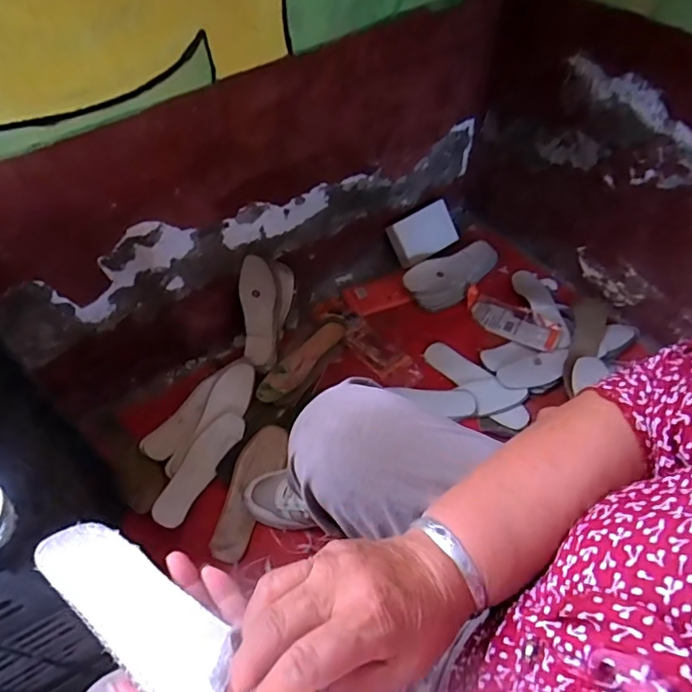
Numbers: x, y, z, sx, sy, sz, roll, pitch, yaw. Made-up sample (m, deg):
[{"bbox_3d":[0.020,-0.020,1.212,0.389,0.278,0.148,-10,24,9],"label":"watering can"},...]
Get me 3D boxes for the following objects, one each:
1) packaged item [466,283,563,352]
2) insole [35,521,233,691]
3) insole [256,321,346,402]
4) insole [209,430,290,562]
[{"bbox_3d":[0.340,-0.057,1.103,0.209,0.029,0.088,29,59,21],"label":"packaged item"},{"bbox_3d":[-0.078,0.169,0.278,0.227,0.006,0.061,31,16,18],"label":"insole"},{"bbox_3d":[-0.080,0.025,1.021,0.068,0.019,0.227,33,60,23],"label":"insole"},{"bbox_3d":[-0.159,0.233,0.874,0.075,0.017,0.232,22,54,5],"label":"insole"}]

